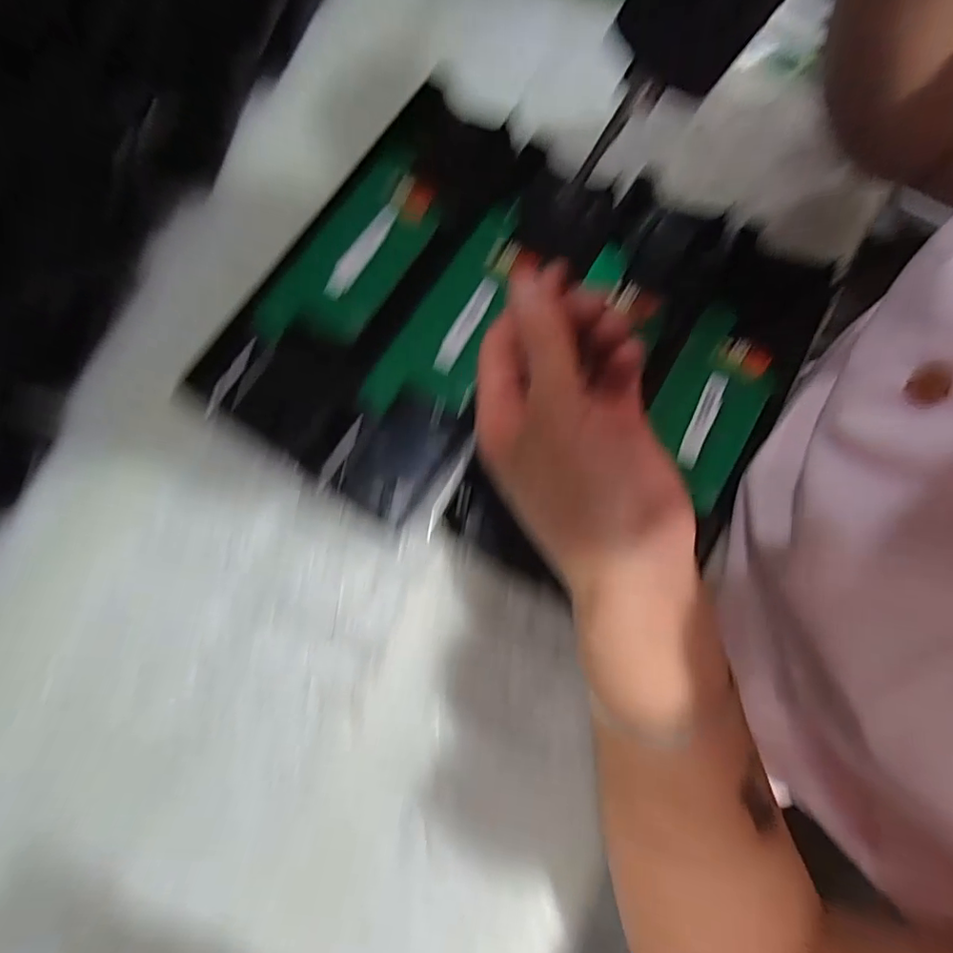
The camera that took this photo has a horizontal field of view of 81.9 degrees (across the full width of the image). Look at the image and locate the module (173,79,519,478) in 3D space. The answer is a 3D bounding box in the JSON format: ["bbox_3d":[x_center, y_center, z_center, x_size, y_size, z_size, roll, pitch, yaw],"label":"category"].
[{"bbox_3d":[-0.063,-0.122,0.316,0.078,0.022,0.235,30,78,4],"label":"module"}]

